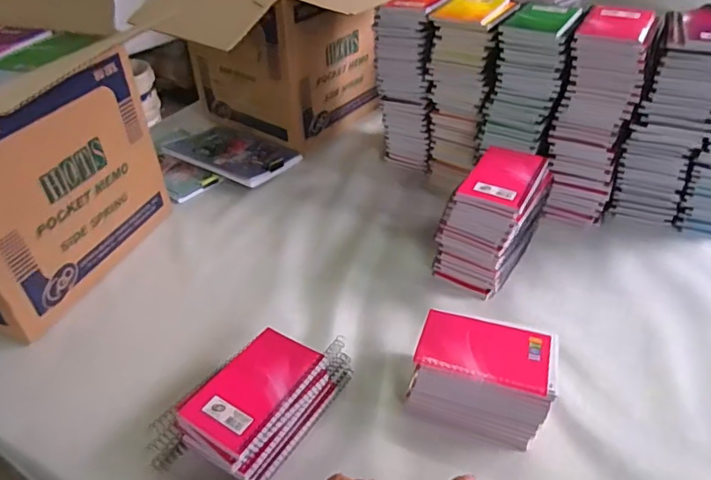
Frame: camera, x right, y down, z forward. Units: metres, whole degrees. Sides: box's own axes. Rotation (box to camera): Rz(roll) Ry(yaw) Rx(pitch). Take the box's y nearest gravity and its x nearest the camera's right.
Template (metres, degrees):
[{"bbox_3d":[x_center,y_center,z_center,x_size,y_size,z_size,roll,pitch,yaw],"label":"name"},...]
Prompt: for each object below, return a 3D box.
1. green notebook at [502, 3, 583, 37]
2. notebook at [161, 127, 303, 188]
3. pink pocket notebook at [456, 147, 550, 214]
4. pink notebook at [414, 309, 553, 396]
[{"bbox_3d":[0.269,-0.321,0.730,0.087,0.009,0.127,19,43,24],"label":"green notebook"},{"bbox_3d":[-0.226,-0.170,0.980,0.226,0.022,0.157,21,44,25],"label":"notebook"},{"bbox_3d":[0.194,-0.083,0.667,0.083,0.010,0.127,20,44,25],"label":"pink pocket notebook"},{"bbox_3d":[0.133,0.113,0.535,0.129,0.007,0.080,11,41,16],"label":"pink notebook"}]

